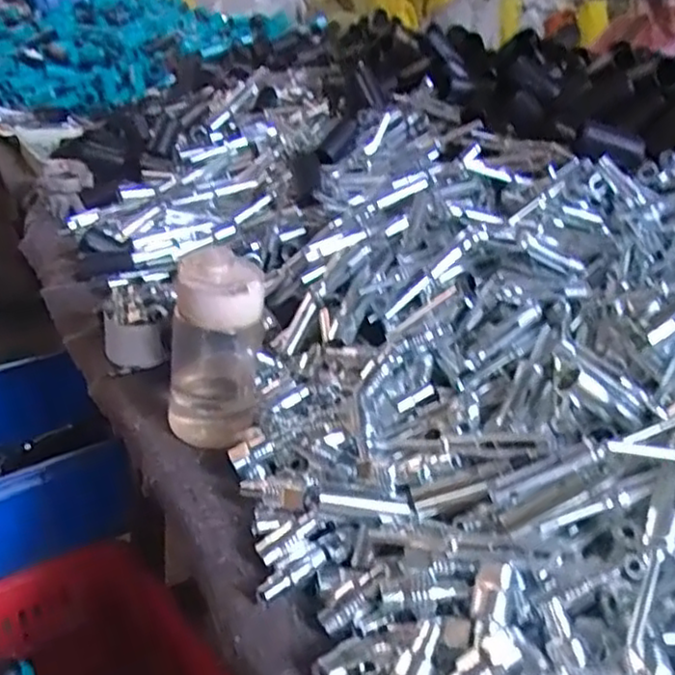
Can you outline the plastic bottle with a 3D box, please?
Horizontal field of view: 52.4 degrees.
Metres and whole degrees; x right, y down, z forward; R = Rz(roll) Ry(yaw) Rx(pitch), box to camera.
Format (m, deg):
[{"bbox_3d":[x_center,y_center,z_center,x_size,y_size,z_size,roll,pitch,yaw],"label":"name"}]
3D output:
[{"bbox_3d":[-0.102,0.008,0.574,0.071,0.162,0.078,2,29,-11],"label":"plastic bottle"}]

